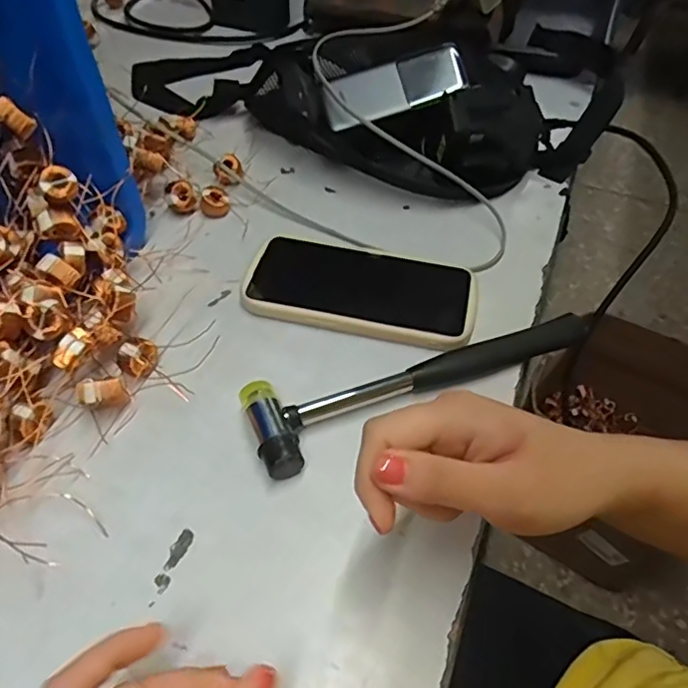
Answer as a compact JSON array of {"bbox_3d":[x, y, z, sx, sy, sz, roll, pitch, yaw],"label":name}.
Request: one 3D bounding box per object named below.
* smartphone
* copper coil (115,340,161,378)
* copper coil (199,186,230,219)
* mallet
[{"bbox_3d":[0.013,-0.042,0.430,0.166,0.017,0.085,13,51,7],"label":"smartphone"},{"bbox_3d":[-0.131,0.008,0.370,0.023,0.021,0.023,2,51,-2],"label":"copper coil"},{"bbox_3d":[-0.110,-0.121,0.488,0.023,0.016,0.020,-3,50,-6],"label":"copper coil"},{"bbox_3d":[0.050,0.016,0.379,0.235,0.020,0.060,-21,54,-19],"label":"mallet"}]

